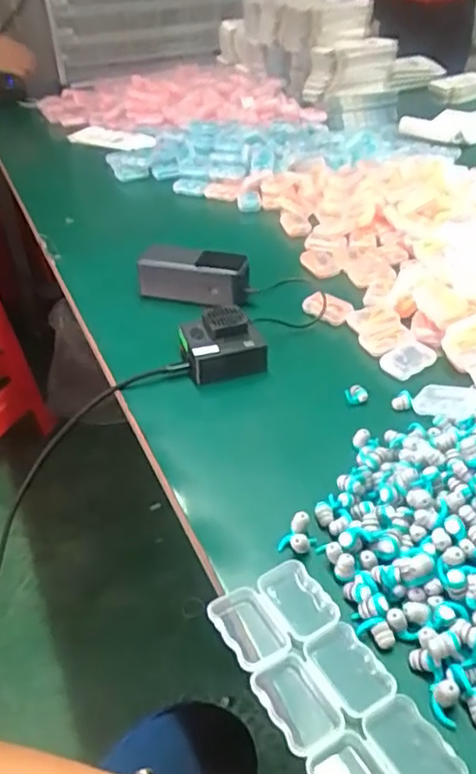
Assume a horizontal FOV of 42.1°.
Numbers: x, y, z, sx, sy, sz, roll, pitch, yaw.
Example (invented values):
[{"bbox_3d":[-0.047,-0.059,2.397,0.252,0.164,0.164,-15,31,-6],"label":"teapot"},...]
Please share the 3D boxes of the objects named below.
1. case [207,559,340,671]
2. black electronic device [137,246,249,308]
[{"bbox_3d":[0.025,0.153,0.418,0.075,0.013,0.058,-22,42,-26],"label":"case"},{"bbox_3d":[-0.055,-0.138,0.778,0.149,0.055,0.059,14,40,18],"label":"black electronic device"}]

